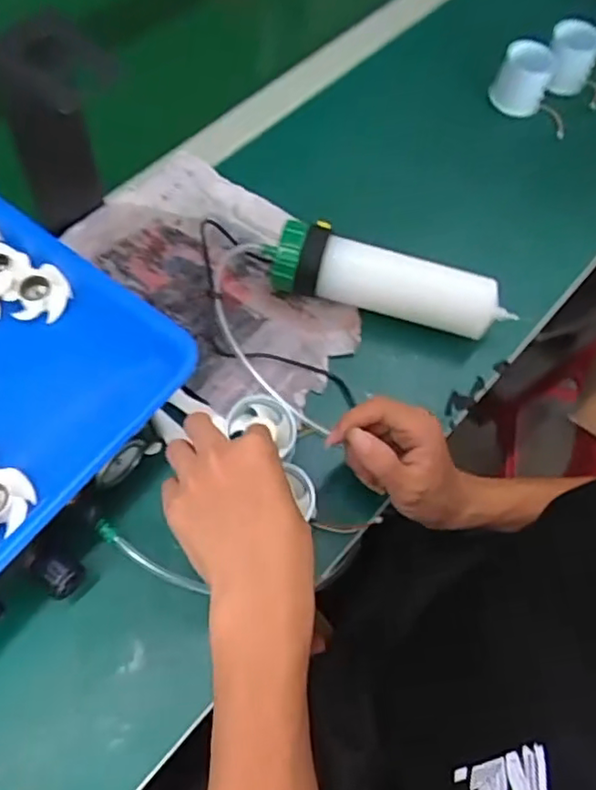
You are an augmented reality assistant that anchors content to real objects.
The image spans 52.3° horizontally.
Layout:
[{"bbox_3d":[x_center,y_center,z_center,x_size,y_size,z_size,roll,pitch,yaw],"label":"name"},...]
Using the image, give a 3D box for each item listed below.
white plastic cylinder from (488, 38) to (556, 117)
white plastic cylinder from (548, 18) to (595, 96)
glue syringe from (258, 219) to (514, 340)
[{"bbox_3d":[0.251,-0.352,0.681,0.056,0.056,0.056,23,65,8],"label":"white plastic cylinder"},{"bbox_3d":[0.304,-0.377,0.681,0.057,0.047,0.064,27,66,10],"label":"white plastic cylinder"},{"bbox_3d":[0.081,-0.107,0.539,0.220,0.057,0.063,10,64,2],"label":"glue syringe"}]

